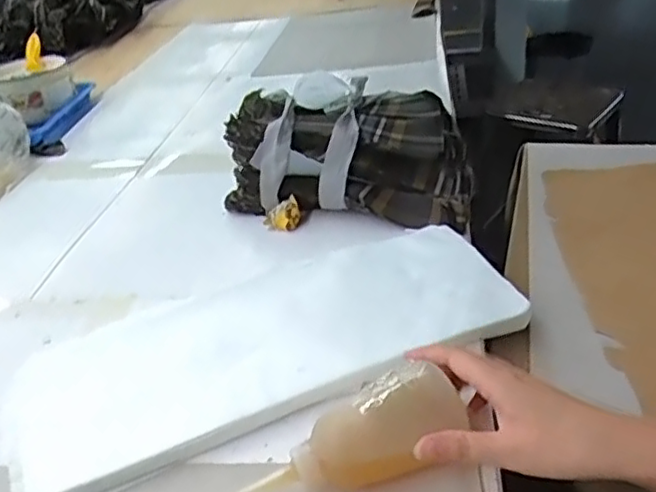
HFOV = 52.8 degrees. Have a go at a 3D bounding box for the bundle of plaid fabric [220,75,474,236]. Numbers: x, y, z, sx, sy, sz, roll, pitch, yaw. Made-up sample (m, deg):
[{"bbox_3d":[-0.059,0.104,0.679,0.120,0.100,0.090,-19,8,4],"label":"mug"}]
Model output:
[{"bbox_3d":[0.020,-0.101,0.793,0.299,0.115,0.191,1,33,13],"label":"bundle of plaid fabric"}]

